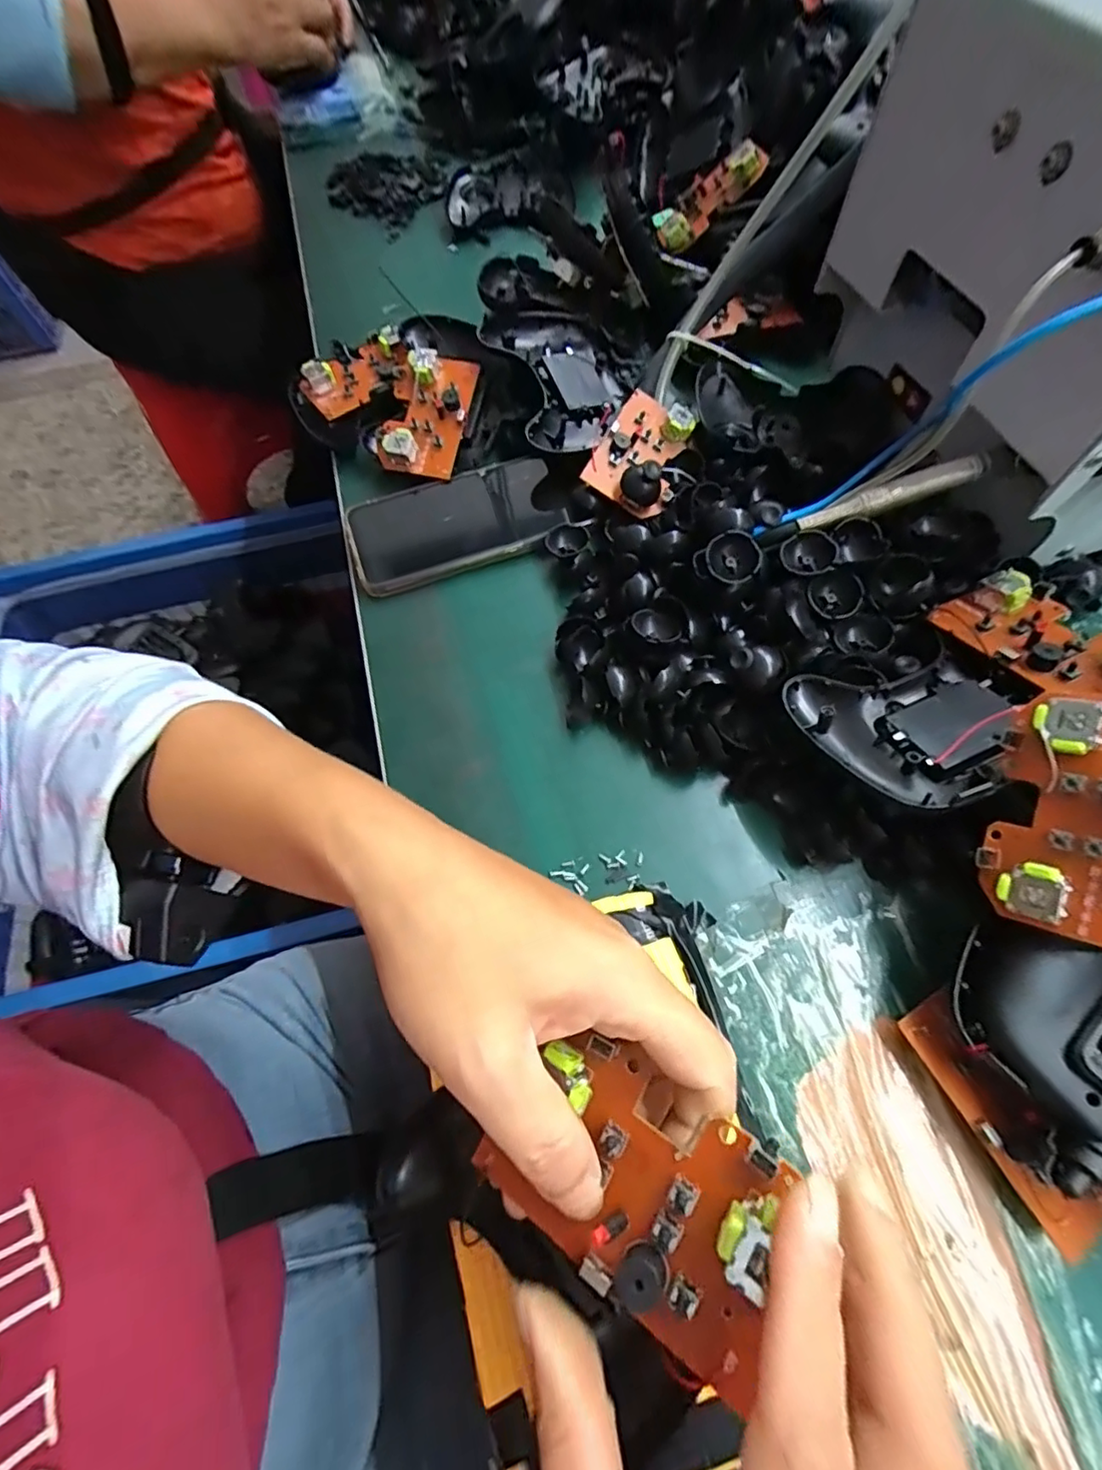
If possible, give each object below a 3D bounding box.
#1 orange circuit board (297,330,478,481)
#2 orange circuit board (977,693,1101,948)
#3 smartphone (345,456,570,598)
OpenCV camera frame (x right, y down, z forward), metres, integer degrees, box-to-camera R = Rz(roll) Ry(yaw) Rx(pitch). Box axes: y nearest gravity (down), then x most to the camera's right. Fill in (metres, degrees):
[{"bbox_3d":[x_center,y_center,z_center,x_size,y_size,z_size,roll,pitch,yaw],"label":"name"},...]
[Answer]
[{"bbox_3d":[-0.122,-0.247,0.422,0.136,0.023,0.113,13,78,15],"label":"orange circuit board"},{"bbox_3d":[0.198,0.030,0.215,0.056,0.014,0.090,13,93,44],"label":"orange circuit board"},{"bbox_3d":[-0.064,-0.144,0.395,0.141,0.013,0.079,-19,65,-6],"label":"smartphone"}]

